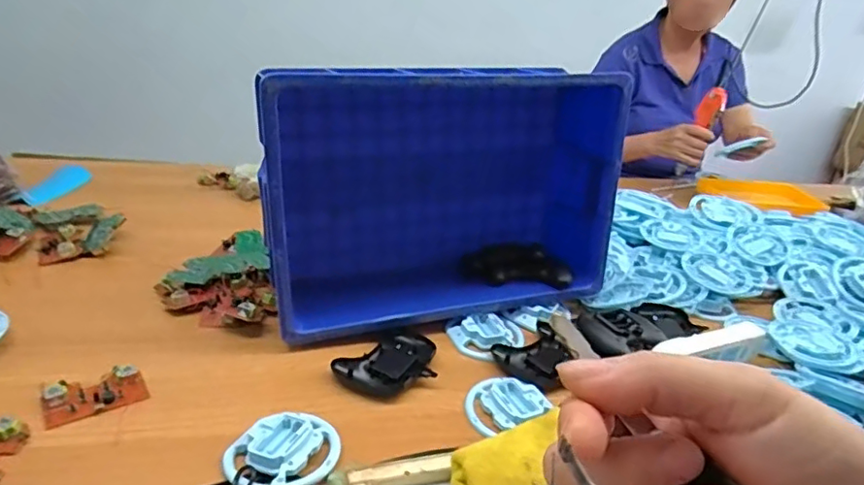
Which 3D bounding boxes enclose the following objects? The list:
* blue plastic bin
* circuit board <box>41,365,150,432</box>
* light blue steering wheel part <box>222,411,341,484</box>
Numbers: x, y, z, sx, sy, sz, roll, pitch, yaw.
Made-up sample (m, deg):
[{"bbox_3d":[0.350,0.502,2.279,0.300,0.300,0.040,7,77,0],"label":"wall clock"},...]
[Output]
[{"bbox_3d":[0.016,-0.070,0.771,0.476,0.315,0.198,-4,28,-23],"label":"blue plastic bin"},{"bbox_3d":[-0.343,0.152,0.581,0.089,0.013,0.057,-12,32,-34],"label":"circuit board"},{"bbox_3d":[-0.135,0.196,0.533,0.098,0.022,0.086,-18,36,-41],"label":"light blue steering wheel part"}]

